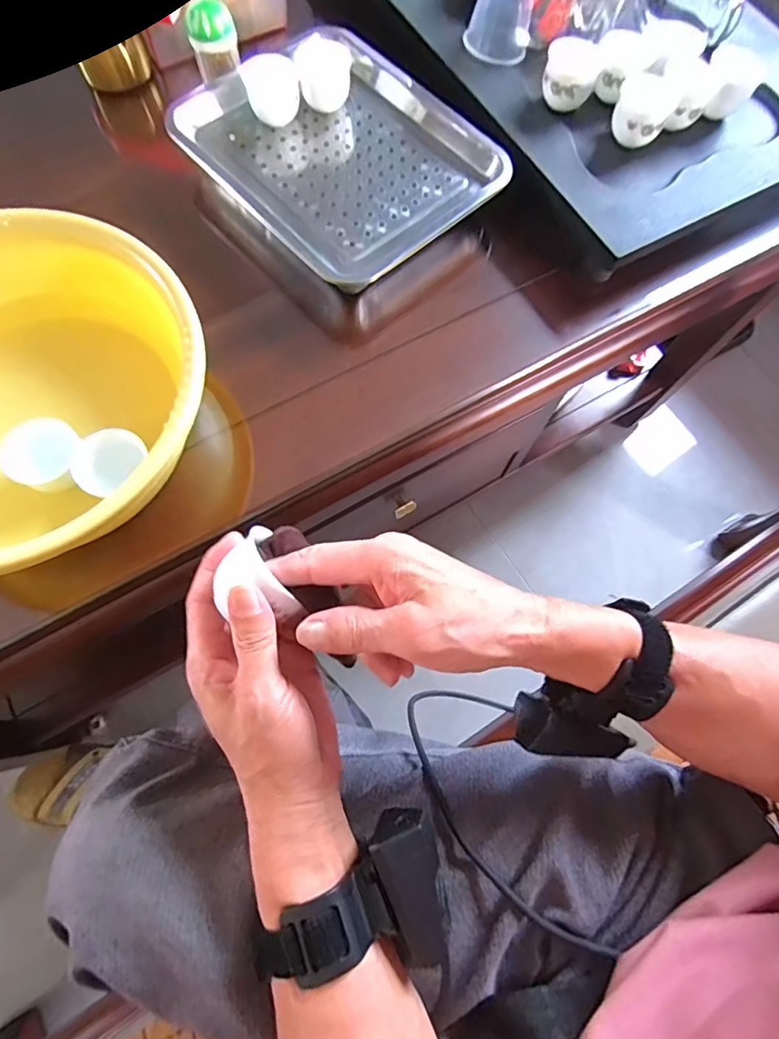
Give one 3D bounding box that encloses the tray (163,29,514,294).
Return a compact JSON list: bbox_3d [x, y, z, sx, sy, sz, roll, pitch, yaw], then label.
[{"bbox_3d":[-0.056,-0.382,0.535,0.239,0.026,0.309,-40,78,-14],"label":"tray"}]

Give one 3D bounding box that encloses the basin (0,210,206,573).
[{"bbox_3d":[-0.295,-0.096,0.416,0.265,0.089,0.282,1,72,-2],"label":"basin"}]

